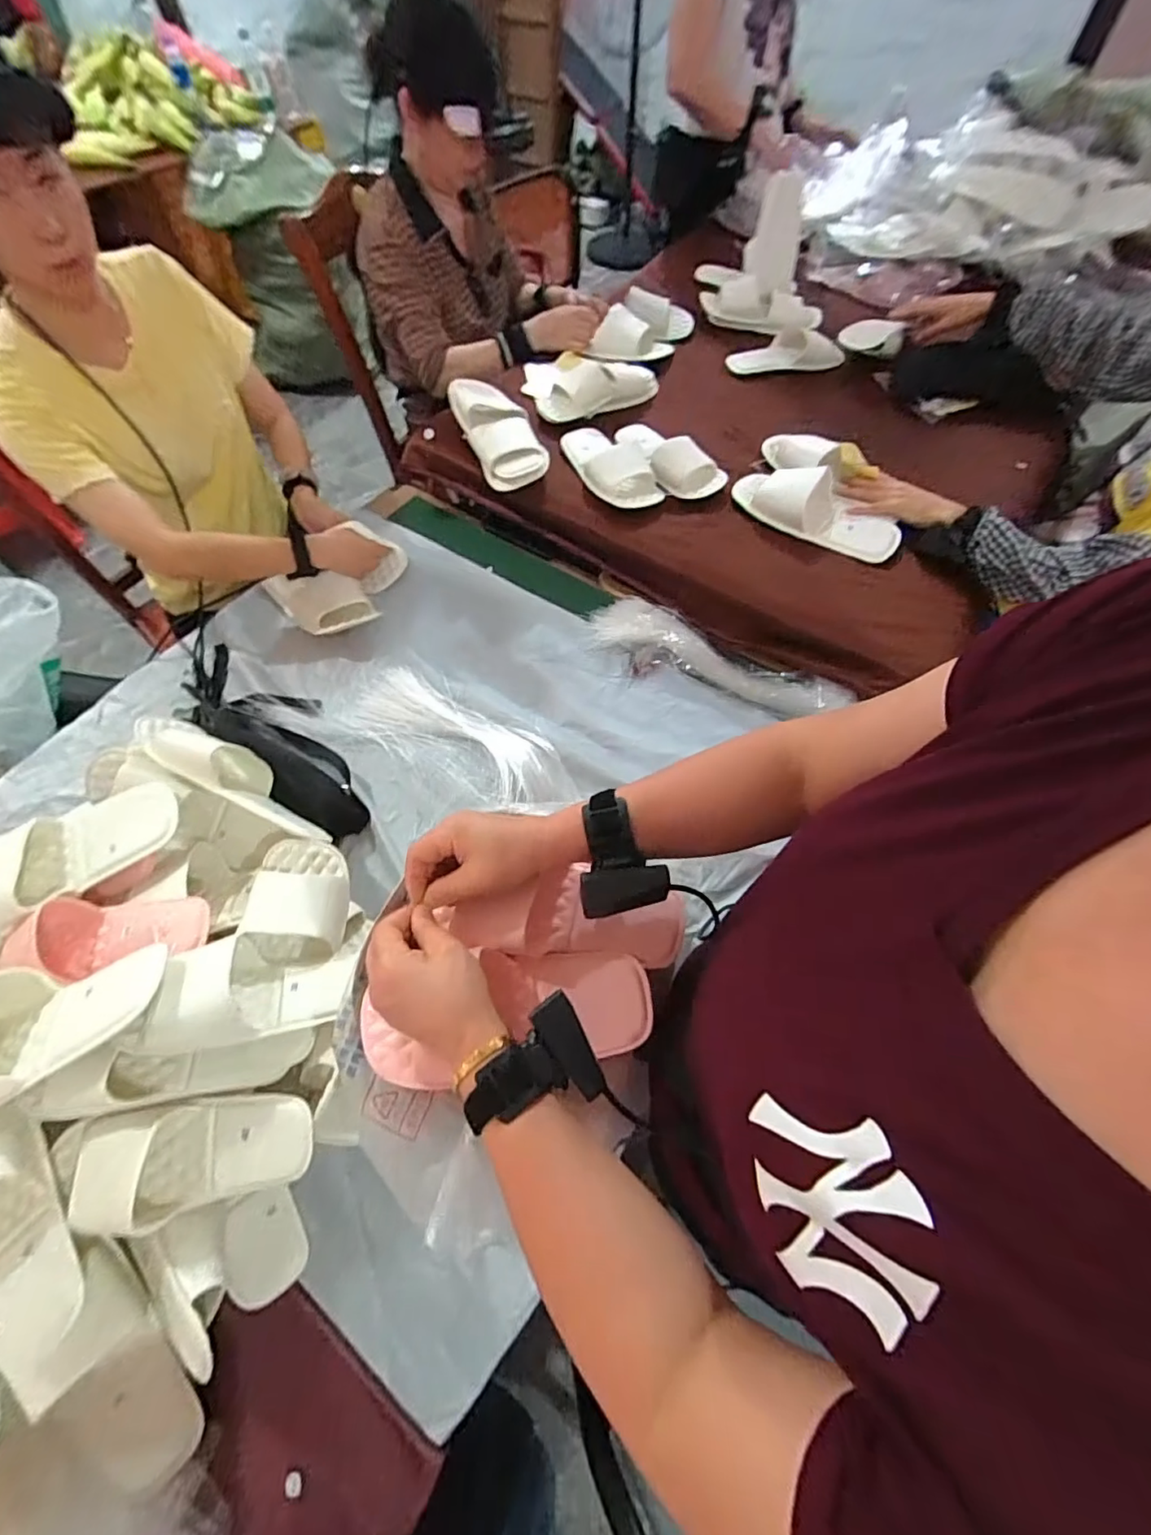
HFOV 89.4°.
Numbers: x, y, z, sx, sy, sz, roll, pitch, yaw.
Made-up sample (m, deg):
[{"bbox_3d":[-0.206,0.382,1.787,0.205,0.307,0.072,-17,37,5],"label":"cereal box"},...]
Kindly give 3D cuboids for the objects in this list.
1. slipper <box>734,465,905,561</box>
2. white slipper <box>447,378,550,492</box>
[{"bbox_3d":[0.392,-0.423,0.943,0.269,0.054,0.111,24,64,13],"label":"slipper"},{"bbox_3d":[-0.140,-0.605,1.039,0.114,0.050,0.277,-24,64,-13],"label":"white slipper"}]

